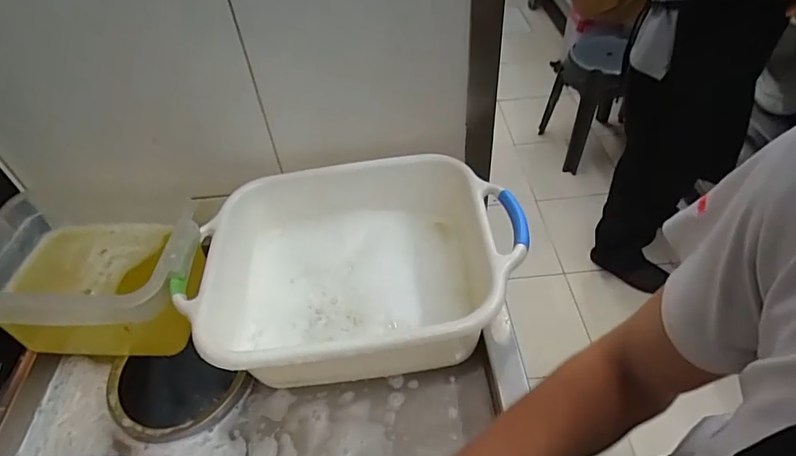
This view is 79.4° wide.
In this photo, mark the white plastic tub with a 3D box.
[{"bbox_3d":[-0.051,0.060,0.665,0.410,0.141,0.303,-7,46,-1],"label":"white plastic tub"}]

